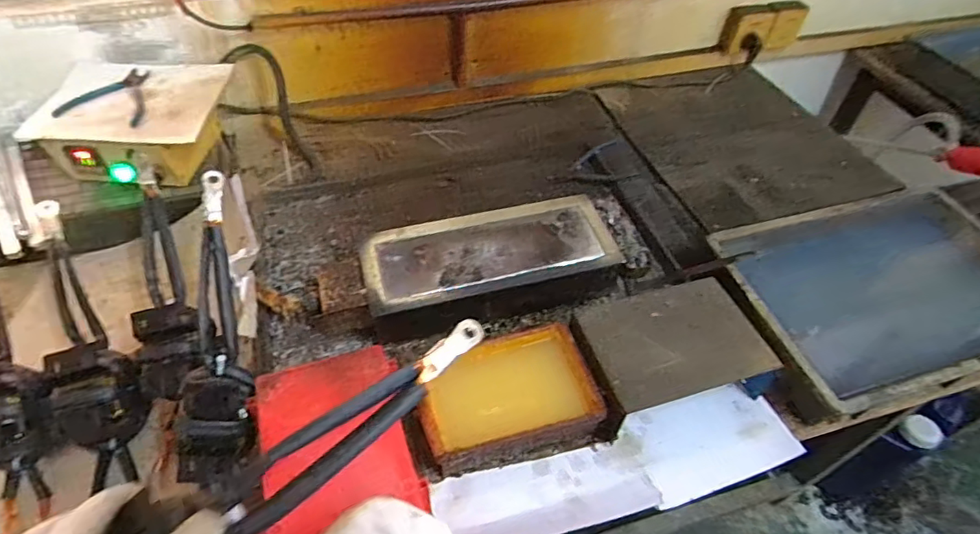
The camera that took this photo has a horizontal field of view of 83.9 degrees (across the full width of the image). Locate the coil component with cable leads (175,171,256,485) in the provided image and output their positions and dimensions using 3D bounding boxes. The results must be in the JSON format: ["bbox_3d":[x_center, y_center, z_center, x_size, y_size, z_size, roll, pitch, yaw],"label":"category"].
[{"bbox_3d":[-0.302,0.055,0.595,0.075,0.057,0.335,-7,75,-9],"label":"coil component with cable leads"}]

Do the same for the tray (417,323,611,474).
[{"bbox_3d":[0.018,0.157,0.650,0.201,0.059,0.137,-11,51,-12],"label":"tray"}]

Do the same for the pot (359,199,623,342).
[{"bbox_3d":[0.001,-0.003,0.759,0.341,0.061,0.159,-11,51,-12],"label":"pot"}]

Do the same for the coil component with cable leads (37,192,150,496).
[{"bbox_3d":[-0.492,0.075,0.656,0.087,0.082,0.382,-22,73,-20],"label":"coil component with cable leads"}]

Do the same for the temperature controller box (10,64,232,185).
[{"bbox_3d":[-0.552,-0.228,0.864,0.250,0.095,0.198,3,49,0],"label":"temperature controller box"}]

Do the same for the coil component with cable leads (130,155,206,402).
[{"bbox_3d":[-0.410,0.006,0.682,0.081,0.073,0.327,-17,65,-16],"label":"coil component with cable leads"}]

